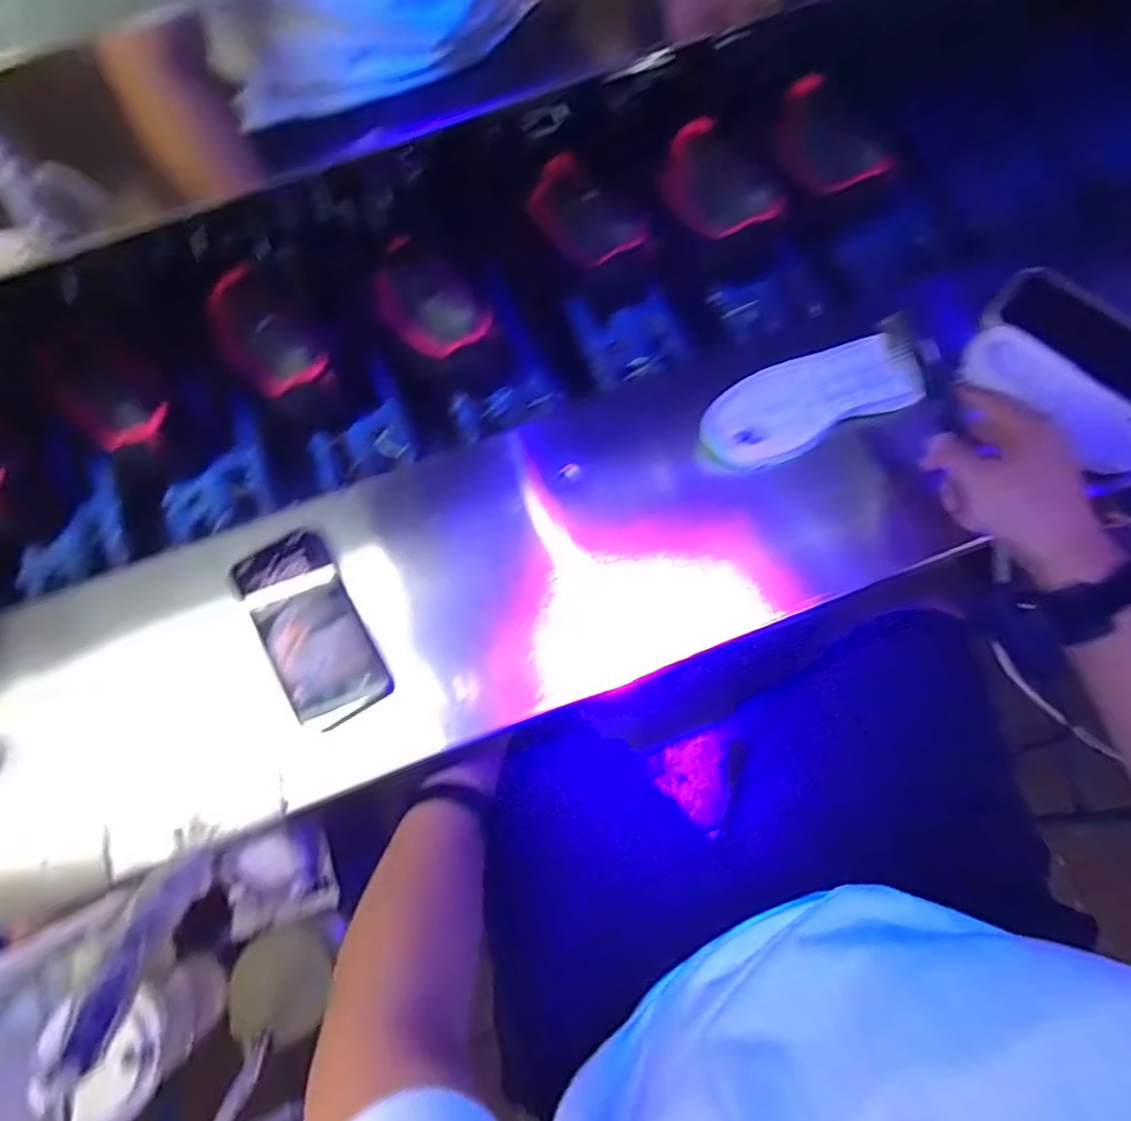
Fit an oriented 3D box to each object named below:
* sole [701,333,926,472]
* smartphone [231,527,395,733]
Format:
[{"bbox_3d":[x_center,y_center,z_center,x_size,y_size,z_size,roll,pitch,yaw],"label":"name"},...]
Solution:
[{"bbox_3d":[0.200,-0.135,0.554,0.172,0.034,0.087,-18,63,6],"label":"sole"},{"bbox_3d":[-0.204,0.054,0.527,0.074,0.015,0.162,-29,73,-13],"label":"smartphone"}]

